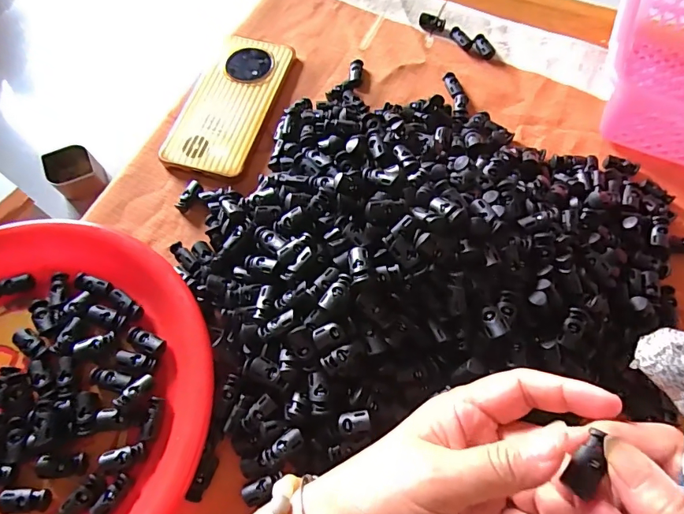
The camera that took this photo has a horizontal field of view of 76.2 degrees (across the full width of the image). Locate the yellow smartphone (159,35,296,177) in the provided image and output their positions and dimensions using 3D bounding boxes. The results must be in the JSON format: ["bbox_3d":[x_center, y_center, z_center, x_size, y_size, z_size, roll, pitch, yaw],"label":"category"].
[{"bbox_3d":[-0.105,-0.148,0.409,0.080,0.008,0.164,14,67,7],"label":"yellow smartphone"}]

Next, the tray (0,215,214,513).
[{"bbox_3d":[-0.210,0.095,0.284,0.241,0.029,0.252,-26,69,-11],"label":"tray"}]

